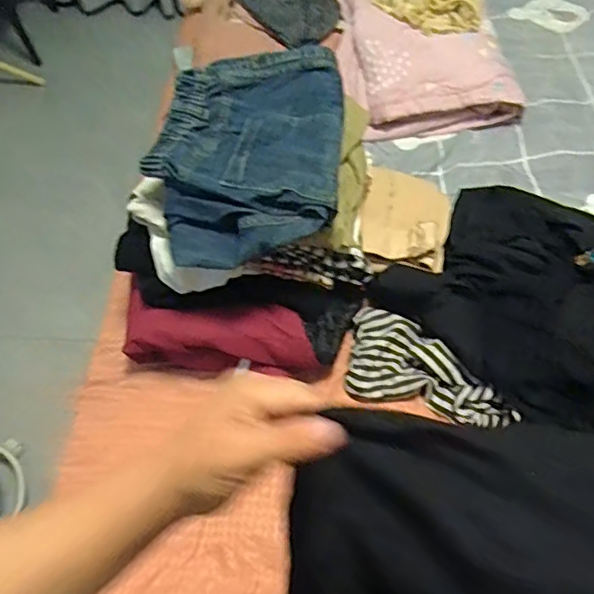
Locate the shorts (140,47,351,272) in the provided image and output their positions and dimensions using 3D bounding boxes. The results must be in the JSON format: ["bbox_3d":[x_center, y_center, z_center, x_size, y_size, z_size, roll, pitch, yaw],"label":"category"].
[{"bbox_3d":[-0.064,-0.195,0.761,0.244,0.083,0.323,3,59,8],"label":"shorts"}]

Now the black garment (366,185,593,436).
[{"bbox_3d":[0.480,-0.069,0.877,0.482,0.138,0.558,33,66,22],"label":"black garment"}]

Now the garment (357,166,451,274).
[{"bbox_3d":[0.176,-0.124,0.915,0.139,0.054,0.205,9,60,12],"label":"garment"}]

